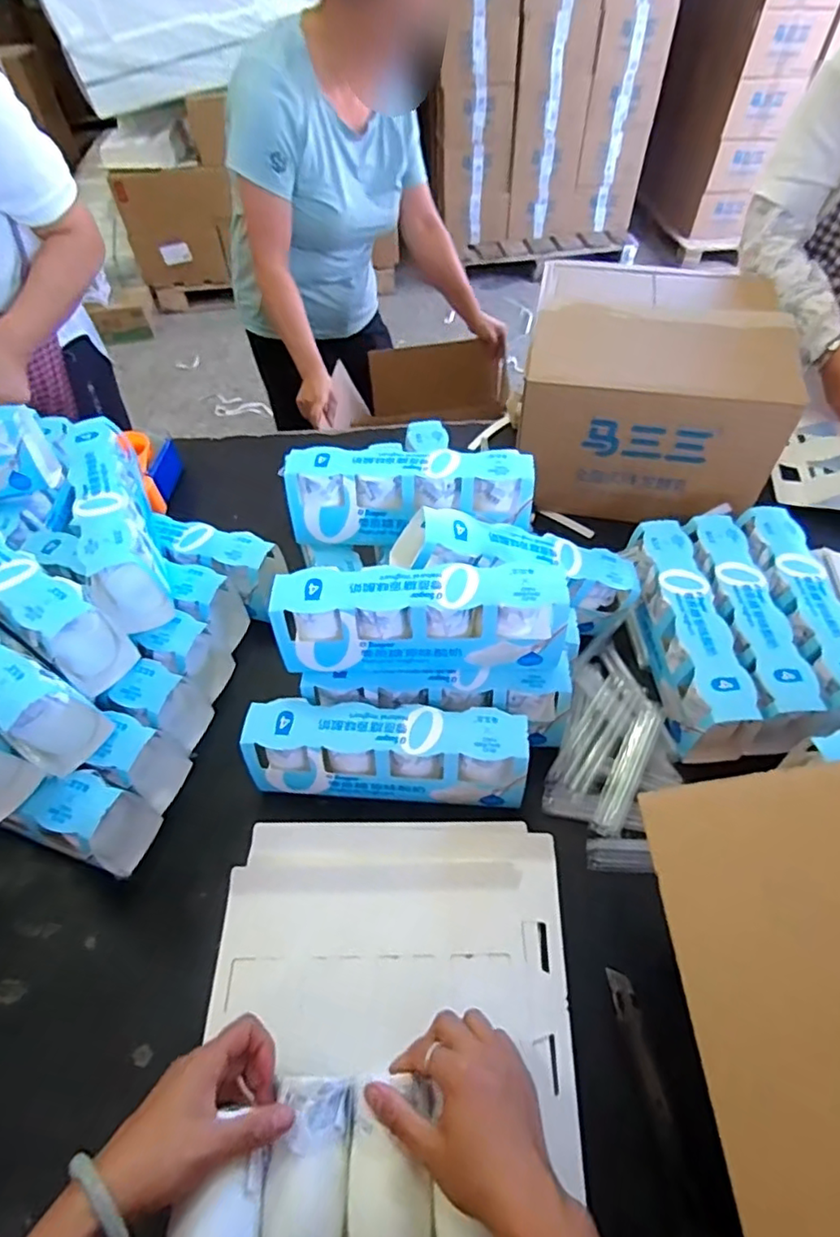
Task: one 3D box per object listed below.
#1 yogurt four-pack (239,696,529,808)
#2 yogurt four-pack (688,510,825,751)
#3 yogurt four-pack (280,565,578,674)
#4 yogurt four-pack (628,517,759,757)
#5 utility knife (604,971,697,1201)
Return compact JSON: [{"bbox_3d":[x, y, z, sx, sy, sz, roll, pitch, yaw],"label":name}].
[{"bbox_3d":[-0.032,0.132,0.592,0.266,0.074,0.068,2,53,3],"label":"yogurt four-pack"},{"bbox_3d":[0.355,0.008,0.673,0.076,0.086,0.264,-8,53,-4],"label":"yogurt four-pack"},{"bbox_3d":[0.002,0.005,0.583,0.268,0.103,0.061,0,53,1],"label":"yogurt four-pack"},{"bbox_3d":[0.296,0.018,0.677,0.064,0.097,0.271,-3,53,-1],"label":"yogurt four-pack"},{"bbox_3d":[0.181,0.358,0.472,0.020,0.006,0.139,-9,53,-5],"label":"utility knife"}]

